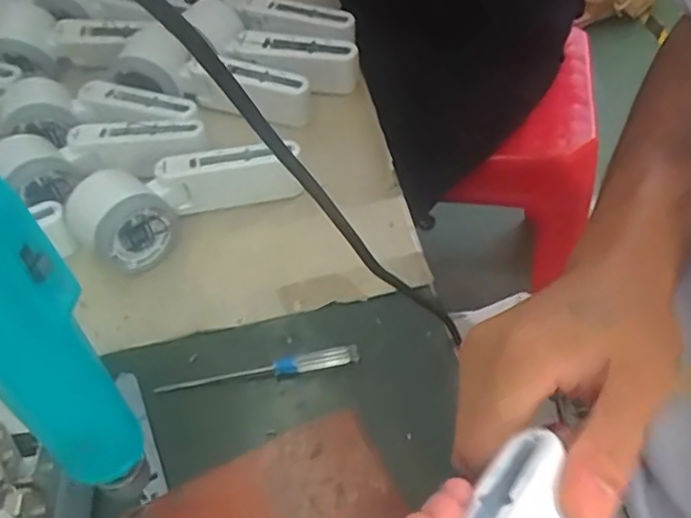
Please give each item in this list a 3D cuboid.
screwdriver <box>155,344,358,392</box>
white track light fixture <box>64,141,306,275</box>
[{"bbox_3d":[-0.055,0.067,0.379,0.125,0.009,0.011,-7,53,0],"label":"screwdriver"},{"bbox_3d":[-0.121,-0.046,0.444,0.149,0.054,0.059,-29,56,-15],"label":"white track light fixture"}]

